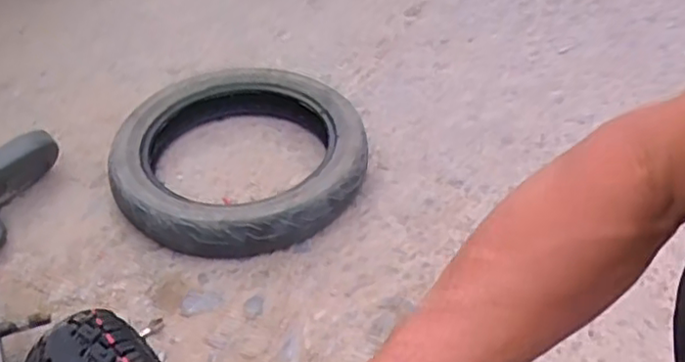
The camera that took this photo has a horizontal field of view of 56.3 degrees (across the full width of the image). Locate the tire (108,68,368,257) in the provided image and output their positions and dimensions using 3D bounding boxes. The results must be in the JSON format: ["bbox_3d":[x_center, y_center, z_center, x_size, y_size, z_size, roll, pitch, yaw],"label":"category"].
[{"bbox_3d":[-0.145,-0.033,0.925,0.350,0.076,0.335,-2,43,-5],"label":"tire"}]

